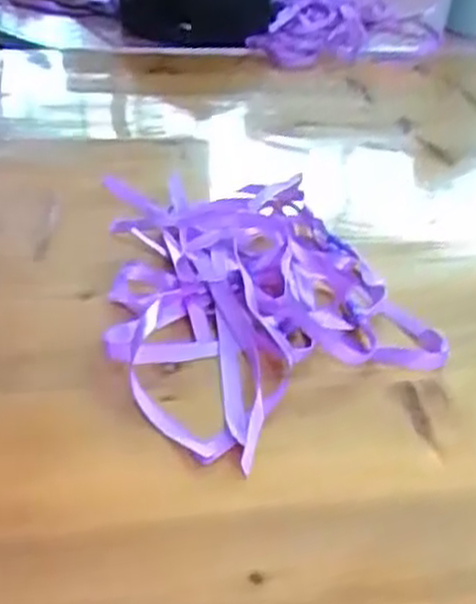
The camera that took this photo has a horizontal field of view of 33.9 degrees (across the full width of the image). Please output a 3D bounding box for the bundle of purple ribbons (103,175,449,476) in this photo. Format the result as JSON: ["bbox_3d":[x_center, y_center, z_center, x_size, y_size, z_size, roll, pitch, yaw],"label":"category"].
[{"bbox_3d":[0.002,-0.015,0.497,0.182,0.021,0.261,-11,38,-20],"label":"bundle of purple ribbons"}]

